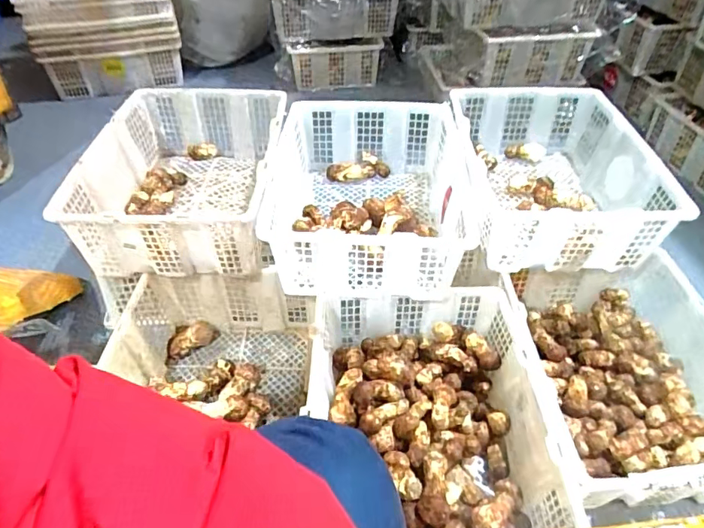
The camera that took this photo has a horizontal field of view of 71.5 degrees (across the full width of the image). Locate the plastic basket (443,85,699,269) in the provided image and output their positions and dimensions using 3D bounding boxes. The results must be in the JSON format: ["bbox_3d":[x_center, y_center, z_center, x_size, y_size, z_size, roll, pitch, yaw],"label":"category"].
[{"bbox_3d":[0.416,-0.193,1.035,0.349,0.163,0.464,-2,45,-2],"label":"plastic basket"}]

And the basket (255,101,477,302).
[{"bbox_3d":[0.031,-0.146,0.987,0.361,0.172,0.470,4,45,3],"label":"basket"}]

